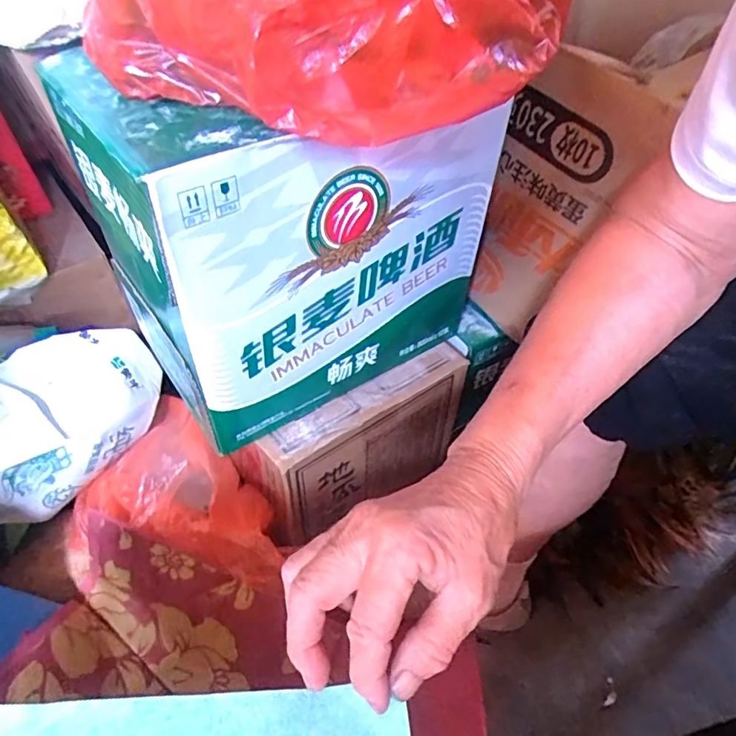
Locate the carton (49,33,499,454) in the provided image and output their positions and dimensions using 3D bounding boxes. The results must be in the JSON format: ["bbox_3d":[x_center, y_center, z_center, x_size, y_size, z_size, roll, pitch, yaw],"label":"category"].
[{"bbox_3d":[-0.063,-0.125,0.462,0.284,0.262,0.201,-29,52,-25],"label":"carton"}]

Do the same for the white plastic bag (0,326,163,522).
[{"bbox_3d":[-0.331,0.064,0.523,0.125,0.114,0.272,13,47,13],"label":"white plastic bag"}]

